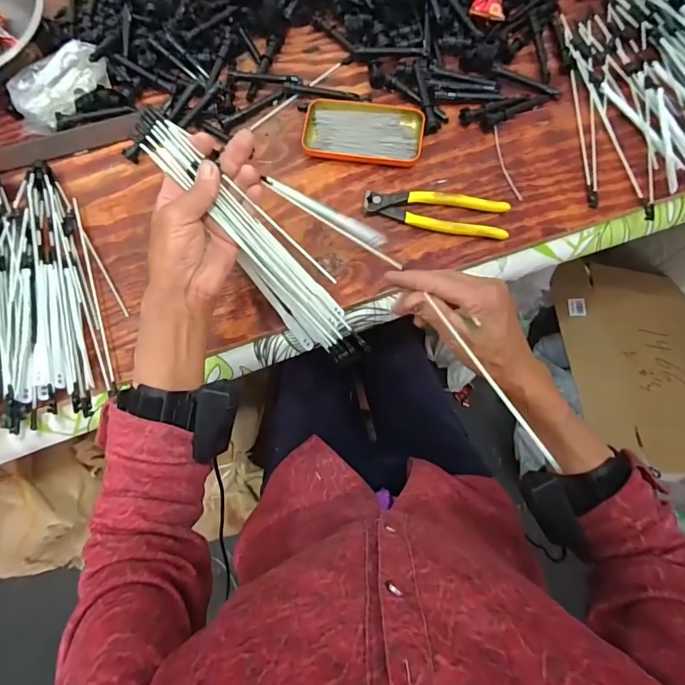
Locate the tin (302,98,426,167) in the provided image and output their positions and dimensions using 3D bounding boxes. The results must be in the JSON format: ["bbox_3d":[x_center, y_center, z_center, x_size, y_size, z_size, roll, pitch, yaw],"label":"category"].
[{"bbox_3d":[0.026,-0.260,0.530,0.141,0.018,0.080,6,74,3],"label":"tin"}]

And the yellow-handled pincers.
[{"bbox_3d":[0.108,-0.151,0.503,0.163,0.016,0.048,11,74,5],"label":"yellow-handled pincers"}]

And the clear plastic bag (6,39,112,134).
[{"bbox_3d":[-0.353,-0.317,0.548,0.128,0.045,0.073,-40,77,-10],"label":"clear plastic bag"}]

